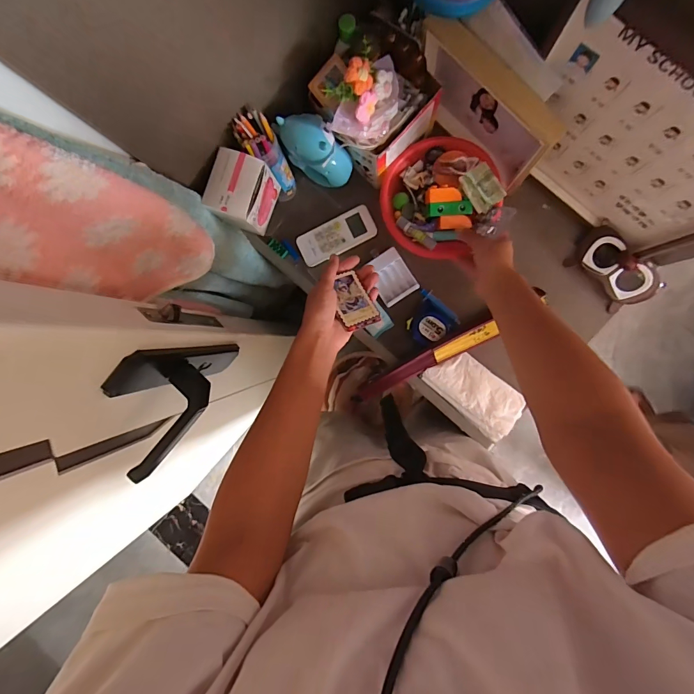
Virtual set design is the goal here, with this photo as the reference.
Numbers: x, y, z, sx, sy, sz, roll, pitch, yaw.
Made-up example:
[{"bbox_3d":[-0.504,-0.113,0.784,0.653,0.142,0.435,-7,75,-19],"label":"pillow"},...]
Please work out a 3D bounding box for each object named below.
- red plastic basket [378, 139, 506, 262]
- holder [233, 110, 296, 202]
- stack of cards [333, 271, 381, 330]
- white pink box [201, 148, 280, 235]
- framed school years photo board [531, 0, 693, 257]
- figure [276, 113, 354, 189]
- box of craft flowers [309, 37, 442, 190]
[{"bbox_3d":[0.138,-0.228,0.560,0.161,0.052,0.163,0,91,5],"label":"red plastic basket"},{"bbox_3d":[-0.112,-0.271,0.544,0.049,0.161,0.060,7,92,5],"label":"holder"},{"bbox_3d":[0.008,-0.060,0.493,0.053,0.005,0.074,-18,75,-25],"label":"stack of cards"},{"bbox_3d":[-0.145,-0.209,0.517,0.071,0.076,0.087,21,93,5],"label":"white pink box"},{"bbox_3d":[0.331,-0.228,0.436,0.269,0.281,0.024,42,95,3],"label":"framed school years photo board"},{"bbox_3d":[-0.045,-0.285,0.552,0.094,0.120,0.058,32,94,4],"label":"figure"},{"bbox_3d":[0.034,-0.337,0.513,0.136,0.149,0.145,41,95,3],"label":"box of craft flowers"}]

